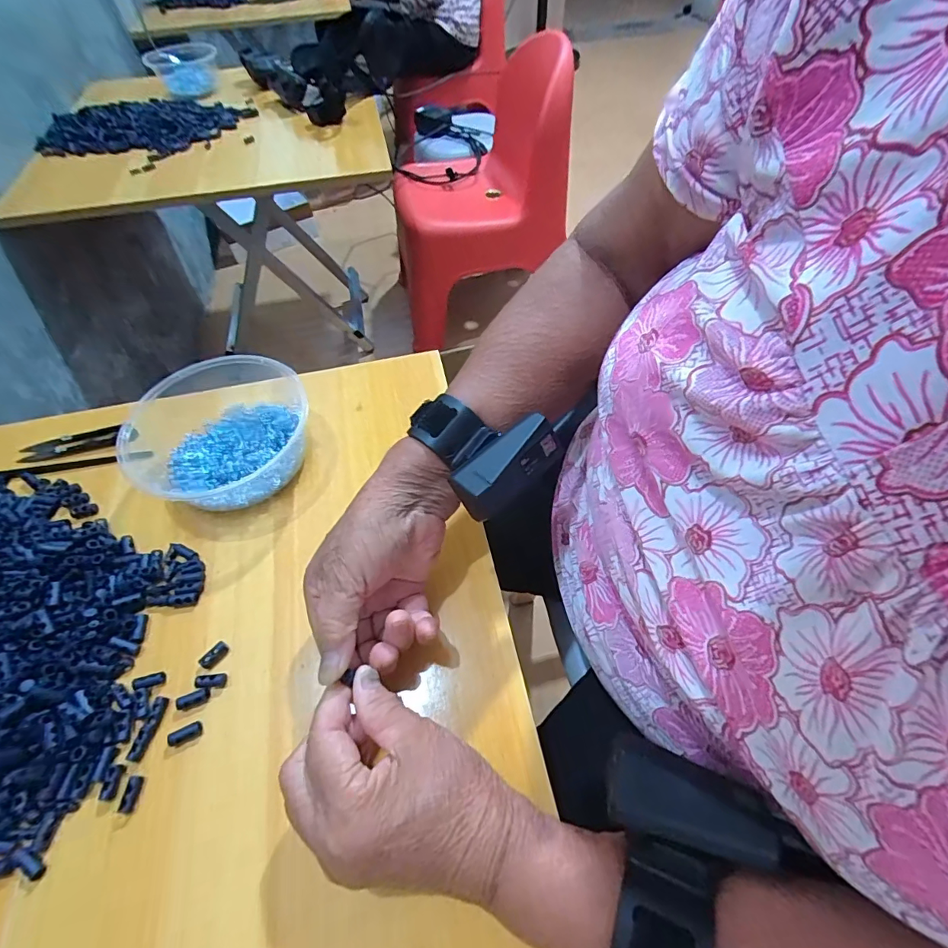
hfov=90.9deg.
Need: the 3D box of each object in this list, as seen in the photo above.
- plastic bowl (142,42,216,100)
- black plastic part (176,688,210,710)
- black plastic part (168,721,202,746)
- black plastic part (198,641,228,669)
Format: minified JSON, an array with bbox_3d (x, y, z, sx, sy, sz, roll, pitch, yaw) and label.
[{"bbox_3d":[-0.538,-0.755,0.873,0.116,0.057,0.119,-1,56,1],"label":"plastic bowl"},{"bbox_3d":[-0.183,0.146,0.303,0.020,0.005,0.008,-19,58,-11],"label":"black plastic part"},{"bbox_3d":[-0.182,0.163,0.293,0.019,0.006,0.009,-21,58,-12],"label":"black plastic part"},{"bbox_3d":[-0.178,0.124,0.319,0.010,0.004,0.019,35,64,22],"label":"black plastic part"}]

